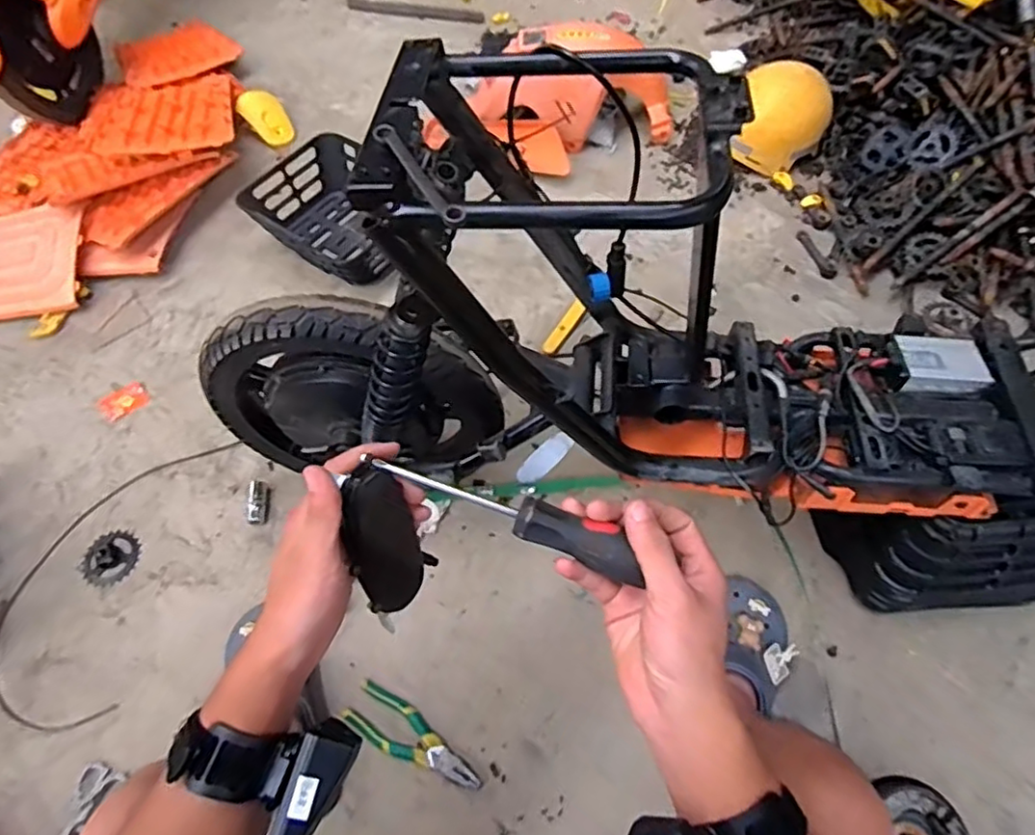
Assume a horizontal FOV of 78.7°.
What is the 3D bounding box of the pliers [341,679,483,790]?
[{"bbox_3d":[-0.133,0.416,0.819,0.195,0.015,0.060,24,64,15],"label":"pliers"}]

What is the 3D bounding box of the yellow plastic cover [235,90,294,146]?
[{"bbox_3d":[-0.584,-0.699,1.474,0.103,0.032,0.145,-44,98,-27],"label":"yellow plastic cover"}]

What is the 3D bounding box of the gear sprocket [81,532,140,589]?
[{"bbox_3d":[-0.630,0.219,0.978,0.092,0.005,0.085,-1,60,2],"label":"gear sprocket"}]

